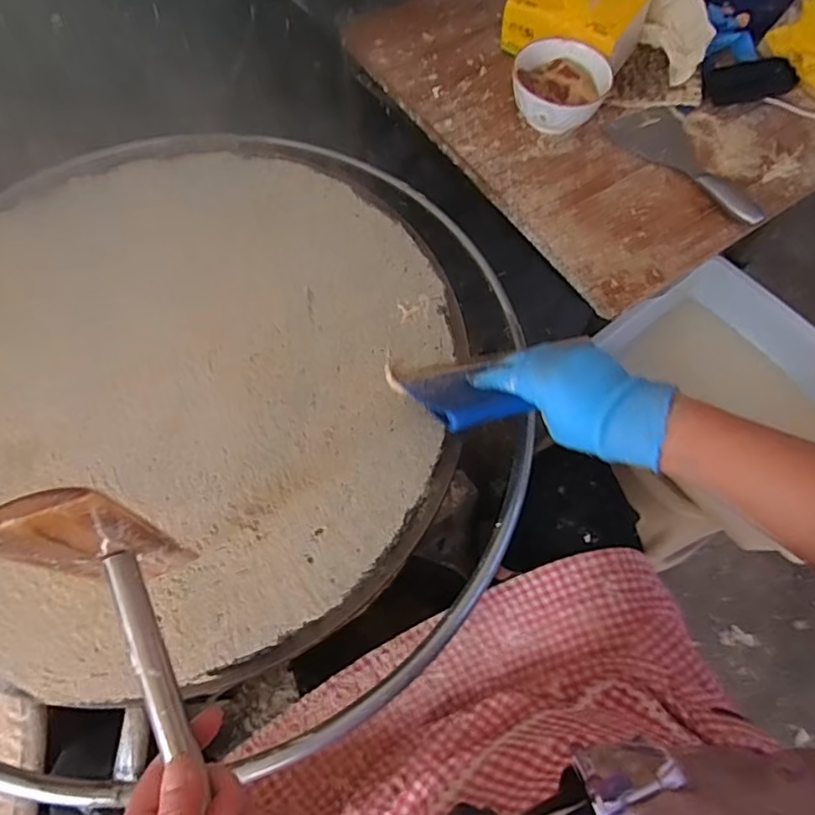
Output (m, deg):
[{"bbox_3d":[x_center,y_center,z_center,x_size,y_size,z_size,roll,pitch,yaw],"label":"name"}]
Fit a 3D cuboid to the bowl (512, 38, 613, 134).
[{"bbox_3d":[0.186,-0.390,0.719,0.113,0.065,0.108,1,64,-2],"label":"bowl"}]

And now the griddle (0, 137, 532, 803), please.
[{"bbox_3d":[-0.218,-0.014,0.564,0.631,0.037,0.647,-27,70,-13],"label":"griddle"}]

